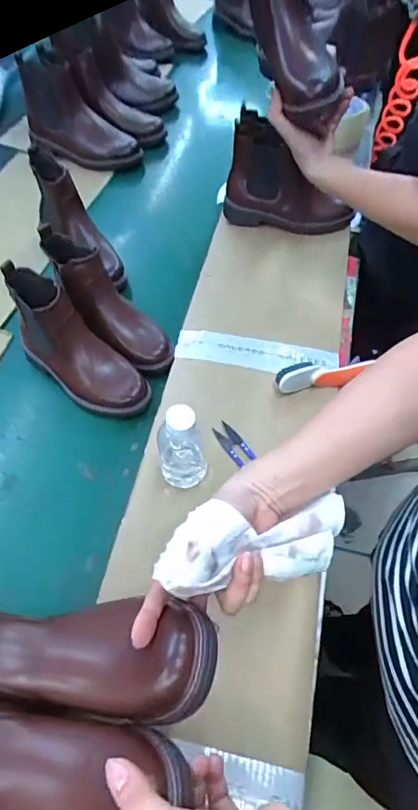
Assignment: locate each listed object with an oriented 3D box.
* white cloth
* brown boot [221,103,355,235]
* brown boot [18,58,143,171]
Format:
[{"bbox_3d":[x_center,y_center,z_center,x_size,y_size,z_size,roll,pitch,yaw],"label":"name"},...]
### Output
[{"bbox_3d":[0.039,0.111,0.376,0.170,0.023,0.065,-3,56,-23],"label":"white cloth"},{"bbox_3d":[0.146,-0.392,0.790,0.227,0.159,0.090,8,58,5],"label":"brown boot"},{"bbox_3d":[-0.278,-0.611,0.961,0.243,0.150,0.086,18,59,11],"label":"brown boot"}]

